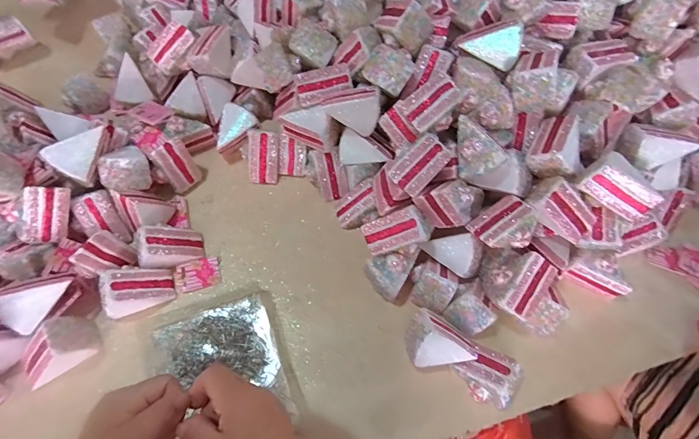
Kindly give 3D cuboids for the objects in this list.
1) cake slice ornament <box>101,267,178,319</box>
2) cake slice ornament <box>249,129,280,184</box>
[{"bbox_3d":[-0.309,0.098,0.522,0.087,0.060,0.066,-24,66,-15],"label":"cake slice ornament"},{"bbox_3d":[-0.152,-0.109,0.637,0.053,0.063,0.071,5,62,-1],"label":"cake slice ornament"}]

